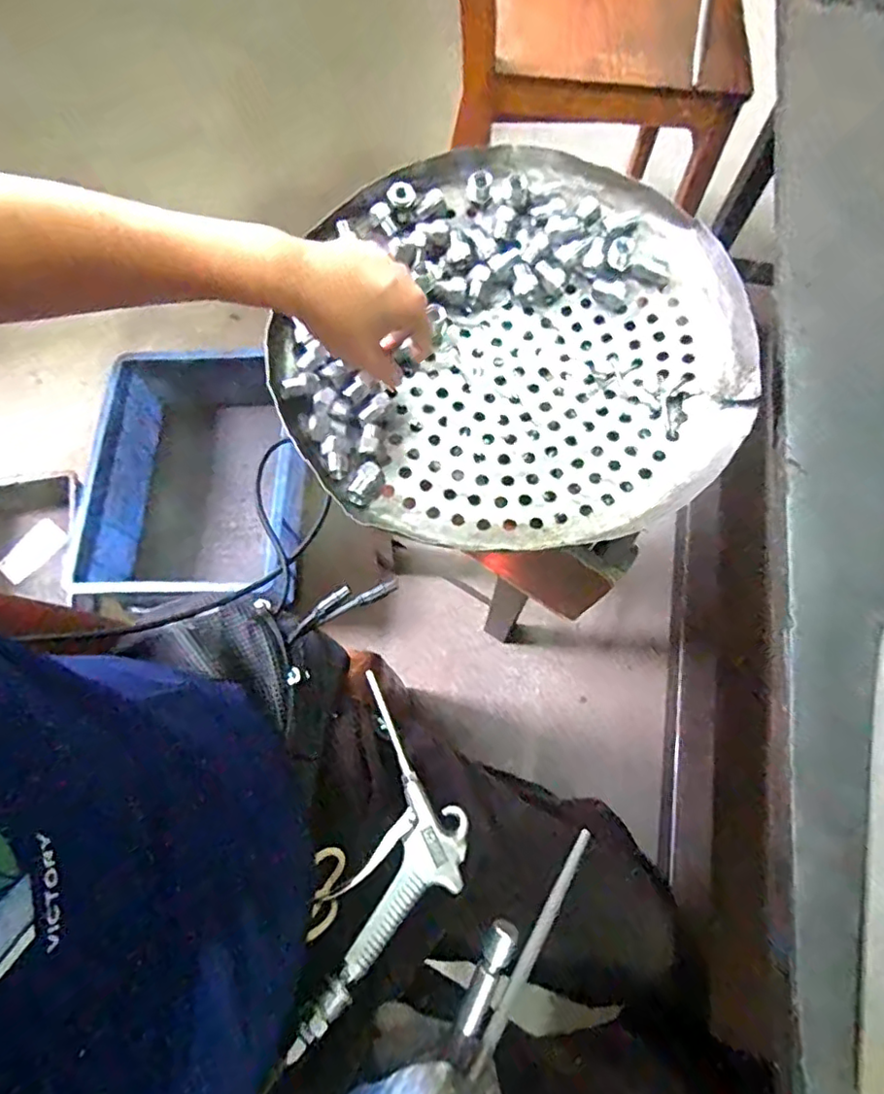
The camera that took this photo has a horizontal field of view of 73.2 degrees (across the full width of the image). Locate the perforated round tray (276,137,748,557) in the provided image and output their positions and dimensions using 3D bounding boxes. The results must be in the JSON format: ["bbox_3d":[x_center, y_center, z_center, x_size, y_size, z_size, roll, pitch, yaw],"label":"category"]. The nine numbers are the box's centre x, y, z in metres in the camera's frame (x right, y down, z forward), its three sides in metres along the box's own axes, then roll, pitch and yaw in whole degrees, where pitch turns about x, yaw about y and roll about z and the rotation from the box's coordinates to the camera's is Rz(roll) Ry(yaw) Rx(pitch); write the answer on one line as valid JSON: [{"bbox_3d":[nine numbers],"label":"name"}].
[{"bbox_3d":[0.052,-0.180,0.503,0.368,0.054,0.374,0,71,-1],"label":"perforated round tray"}]

